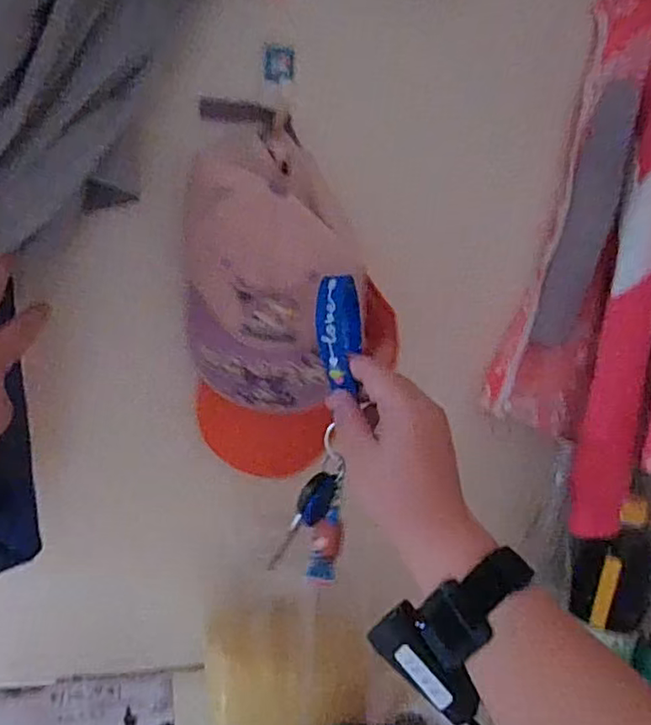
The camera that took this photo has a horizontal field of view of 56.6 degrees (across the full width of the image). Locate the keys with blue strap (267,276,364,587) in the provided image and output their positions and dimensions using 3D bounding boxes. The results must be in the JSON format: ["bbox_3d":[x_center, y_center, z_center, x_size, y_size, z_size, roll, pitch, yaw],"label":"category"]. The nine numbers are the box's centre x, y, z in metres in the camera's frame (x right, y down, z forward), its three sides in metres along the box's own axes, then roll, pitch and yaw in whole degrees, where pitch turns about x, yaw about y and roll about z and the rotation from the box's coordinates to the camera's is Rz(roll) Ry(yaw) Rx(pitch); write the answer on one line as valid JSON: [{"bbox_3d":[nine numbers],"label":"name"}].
[{"bbox_3d":[-0.002,0.043,0.404,0.043,0.200,0.019,6,-1,-5],"label":"keys with blue strap"}]

